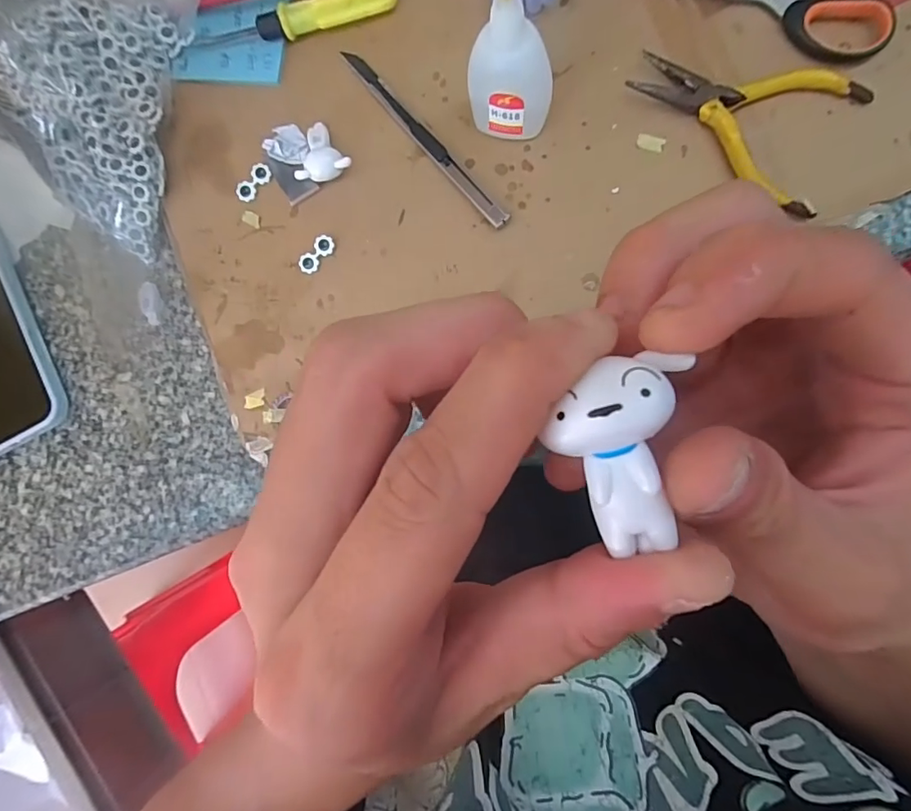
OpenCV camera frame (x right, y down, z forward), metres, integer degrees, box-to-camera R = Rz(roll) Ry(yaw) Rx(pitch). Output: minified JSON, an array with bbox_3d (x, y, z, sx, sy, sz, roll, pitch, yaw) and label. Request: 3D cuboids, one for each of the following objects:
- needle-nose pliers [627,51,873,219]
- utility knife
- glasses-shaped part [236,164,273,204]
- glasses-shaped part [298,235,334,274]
[{"bbox_3d":[0.158,-0.166,0.280,0.117,0.012,0.073,31,92,8],"label":"needle-nose pliers"},{"bbox_3d":[-0.020,-0.164,0.307,0.011,0.007,0.150,-41,83,4],"label":"utility knife"},{"bbox_3d":[-0.129,-0.142,0.322,0.026,0.004,0.014,-42,83,4],"label":"glasses-shaped part"},{"bbox_3d":[-0.086,-0.094,0.314,0.013,0.005,0.027,42,94,8],"label":"glasses-shaped part"}]

